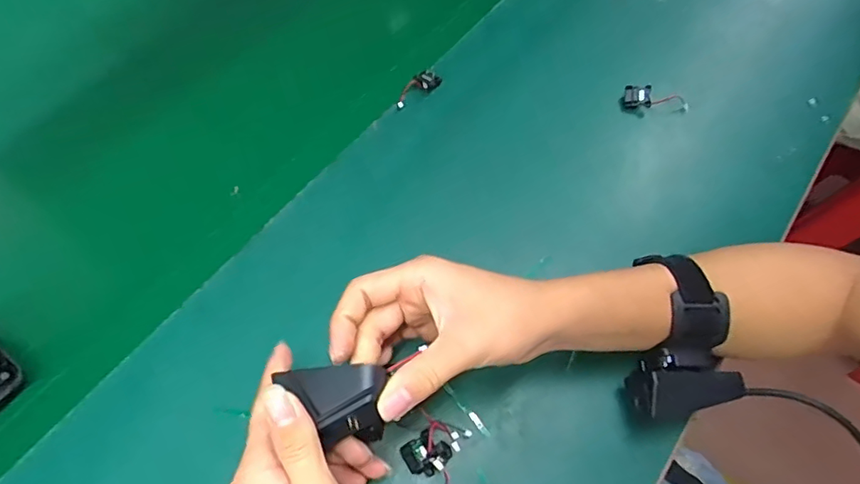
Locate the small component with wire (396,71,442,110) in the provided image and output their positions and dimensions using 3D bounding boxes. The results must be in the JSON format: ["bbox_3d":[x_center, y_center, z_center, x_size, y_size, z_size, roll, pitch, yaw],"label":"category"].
[{"bbox_3d":[-0.014,-0.152,0.520,0.054,0.013,0.020,-32,69,-16],"label":"small component with wire"}]

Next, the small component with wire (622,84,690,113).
[{"bbox_3d":[0.223,-0.139,0.522,0.064,0.020,0.023,17,64,6],"label":"small component with wire"}]

